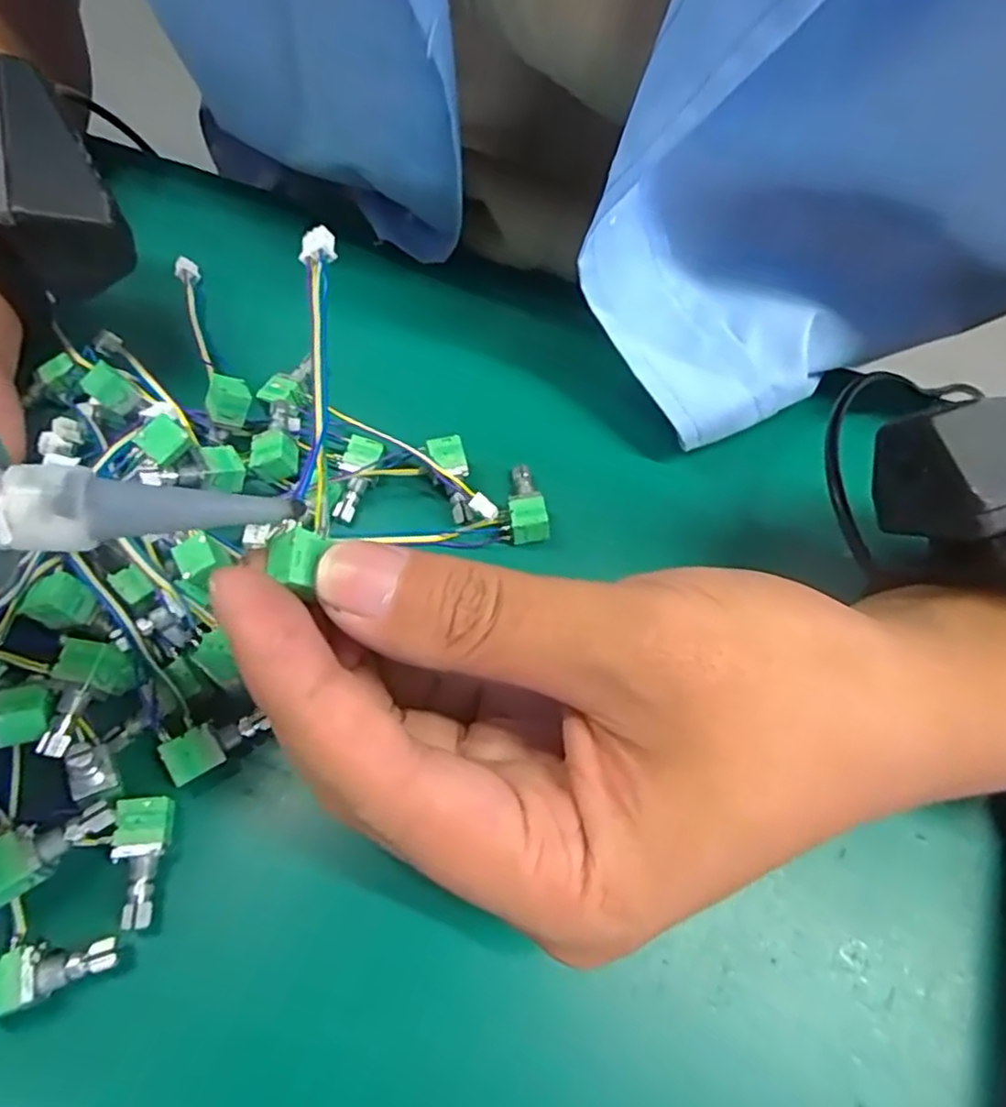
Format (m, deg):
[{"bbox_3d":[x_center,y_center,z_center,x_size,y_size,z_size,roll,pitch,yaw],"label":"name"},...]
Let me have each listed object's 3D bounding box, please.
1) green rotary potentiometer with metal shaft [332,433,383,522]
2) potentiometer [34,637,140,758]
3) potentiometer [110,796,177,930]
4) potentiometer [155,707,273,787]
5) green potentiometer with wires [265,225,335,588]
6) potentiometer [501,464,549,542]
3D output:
[{"bbox_3d":[-0.048,-0.025,0.208,0.012,0.009,0.028,13,78,4],"label":"green rotary potentiometer with metal shaft"},{"bbox_3d":[-0.107,0.036,0.162,0.013,0.011,0.028,11,61,3],"label":"potentiometer"},{"bbox_3d":[-0.087,0.073,0.155,0.012,0.006,0.028,-4,62,-6],"label":"potentiometer"},{"bbox_3d":[-0.074,0.049,0.168,0.025,0.005,0.011,-24,65,-29],"label":"potentiometer"},{"bbox_3d":[-0.044,-0.036,0.143,0.011,0.006,0.092,-3,64,-5],"label":"green potentiometer with wires"},{"bbox_3d":[0.008,-0.018,0.210,0.013,0.007,0.028,3,61,-2],"label":"potentiometer"}]

